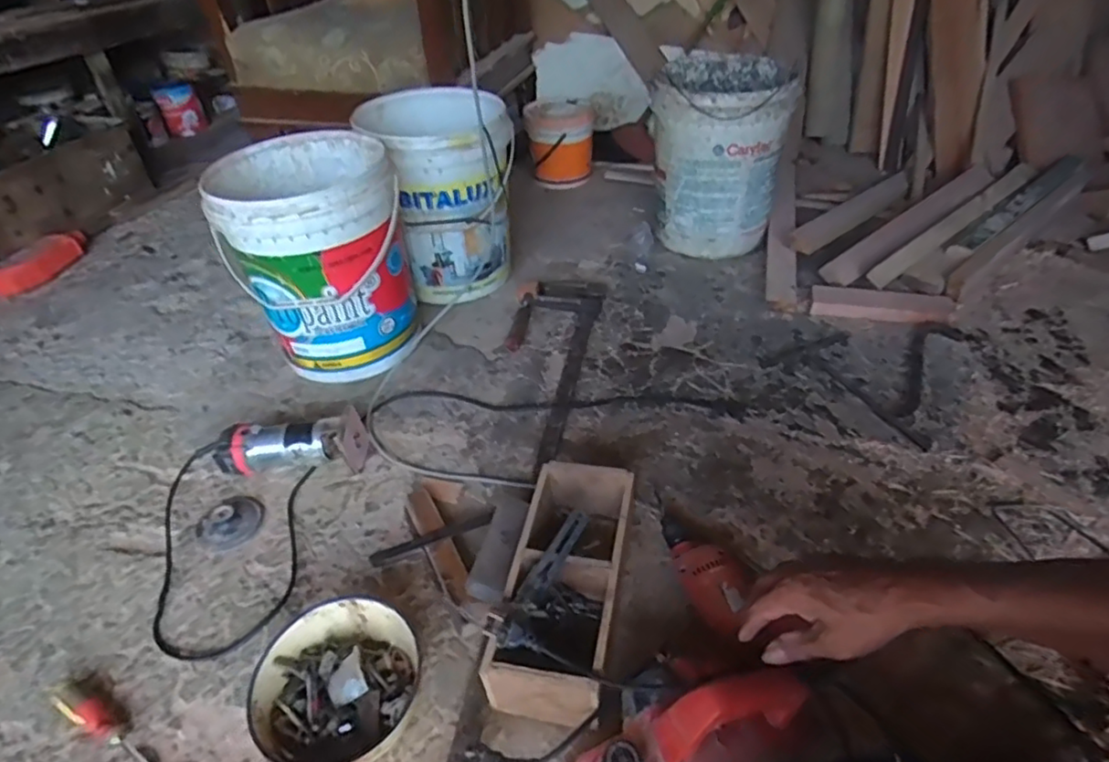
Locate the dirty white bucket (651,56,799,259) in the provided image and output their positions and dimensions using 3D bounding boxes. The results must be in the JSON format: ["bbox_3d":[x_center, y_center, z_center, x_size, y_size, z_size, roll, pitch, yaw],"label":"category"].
[{"bbox_3d":[0.369,-0.505,1.457,0.284,0.362,0.281,8,42,13],"label":"dirty white bucket"}]

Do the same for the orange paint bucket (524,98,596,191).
[{"bbox_3d":[0.015,-0.662,1.802,0.190,0.207,0.186,-5,41,-2],"label":"orange paint bucket"}]

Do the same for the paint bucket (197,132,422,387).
[{"bbox_3d":[-0.421,-0.218,1.179,0.304,0.364,0.296,-16,42,-14],"label":"paint bucket"}]

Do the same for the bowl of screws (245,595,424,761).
[{"bbox_3d":[-0.241,0.347,0.723,0.180,0.076,0.175,-2,41,2],"label":"bowl of screws"}]

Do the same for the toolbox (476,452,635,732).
[{"bbox_3d":[0.014,0.248,0.793,0.133,0.110,0.296,6,41,11],"label":"toolbox"}]

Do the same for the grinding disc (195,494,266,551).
[{"bbox_3d":[-0.481,0.207,0.946,0.093,0.026,0.080,-33,48,-30],"label":"grinding disc"}]

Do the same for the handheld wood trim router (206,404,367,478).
[{"bbox_3d":[-0.419,0.110,1.018,0.235,0.078,0.078,-7,41,-5],"label":"handheld wood trim router"}]

